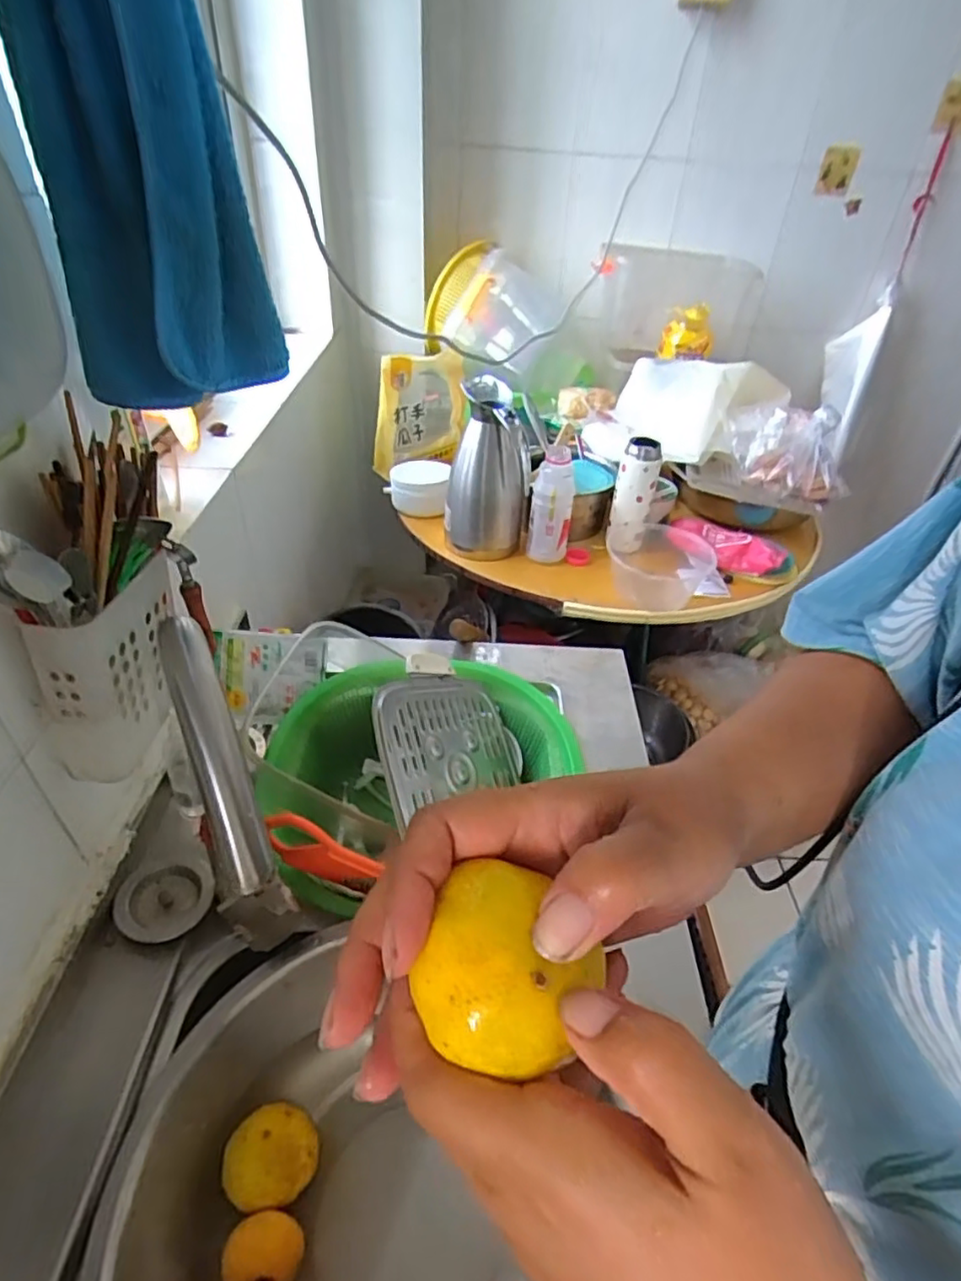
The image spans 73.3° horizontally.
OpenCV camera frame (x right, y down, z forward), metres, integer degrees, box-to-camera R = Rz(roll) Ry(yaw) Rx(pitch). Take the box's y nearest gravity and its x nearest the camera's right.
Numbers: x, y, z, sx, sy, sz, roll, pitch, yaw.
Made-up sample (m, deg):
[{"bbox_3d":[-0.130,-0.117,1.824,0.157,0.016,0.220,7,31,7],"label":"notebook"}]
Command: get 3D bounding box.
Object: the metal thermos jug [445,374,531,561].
[{"bbox_3d":[0.012,-0.279,1.079,0.128,0.268,0.116,0,39,-5],"label":"metal thermos jug"}]

